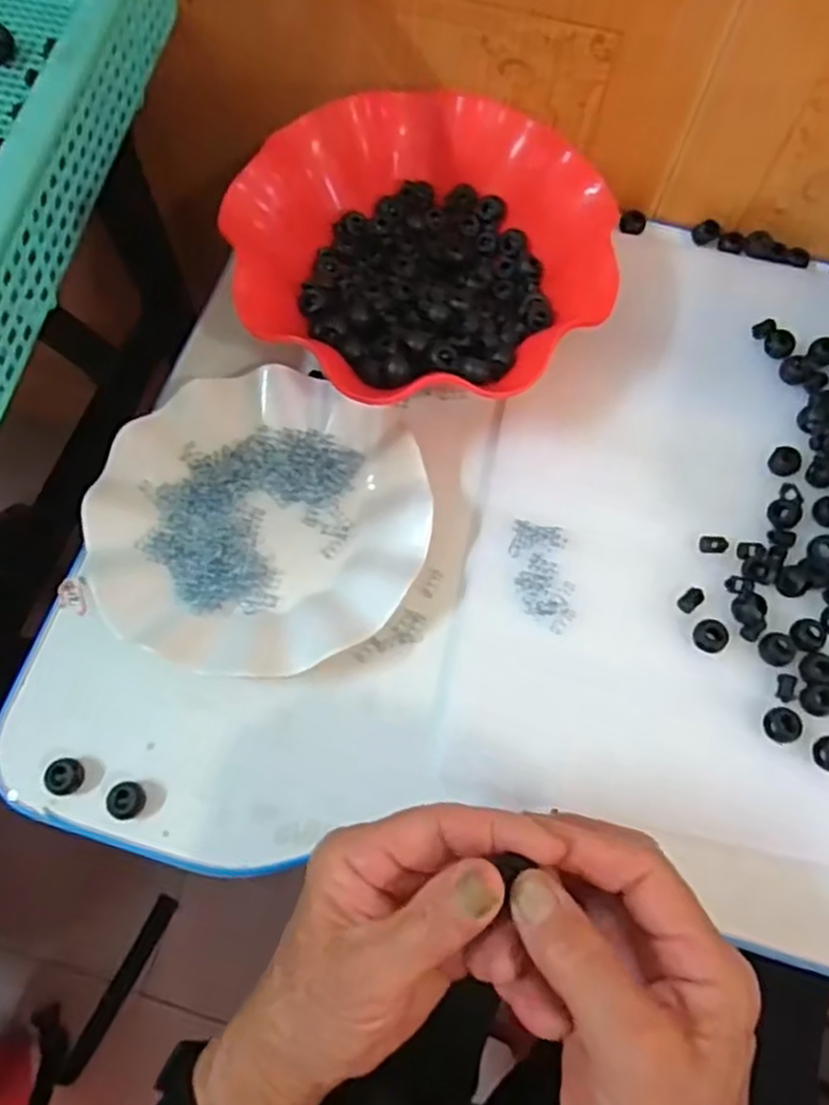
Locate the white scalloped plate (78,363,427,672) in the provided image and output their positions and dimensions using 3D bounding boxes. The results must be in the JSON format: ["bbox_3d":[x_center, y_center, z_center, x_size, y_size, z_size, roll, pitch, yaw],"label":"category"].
[{"bbox_3d":[-0.086,-0.022,0.408,0.179,0.027,0.175,1,68,-2],"label":"white scalloped plate"}]

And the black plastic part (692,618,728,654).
[{"bbox_3d":[0.159,0.045,0.399,0.018,0.005,0.018,1,68,-2],"label":"black plastic part"}]

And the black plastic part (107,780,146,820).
[{"bbox_3d":[-0.142,0.122,0.367,0.016,0.015,0.017,1,68,-2],"label":"black plastic part"}]

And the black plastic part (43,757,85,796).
[{"bbox_3d":[-0.174,0.112,0.370,0.016,0.015,0.017,2,68,-2],"label":"black plastic part"}]

